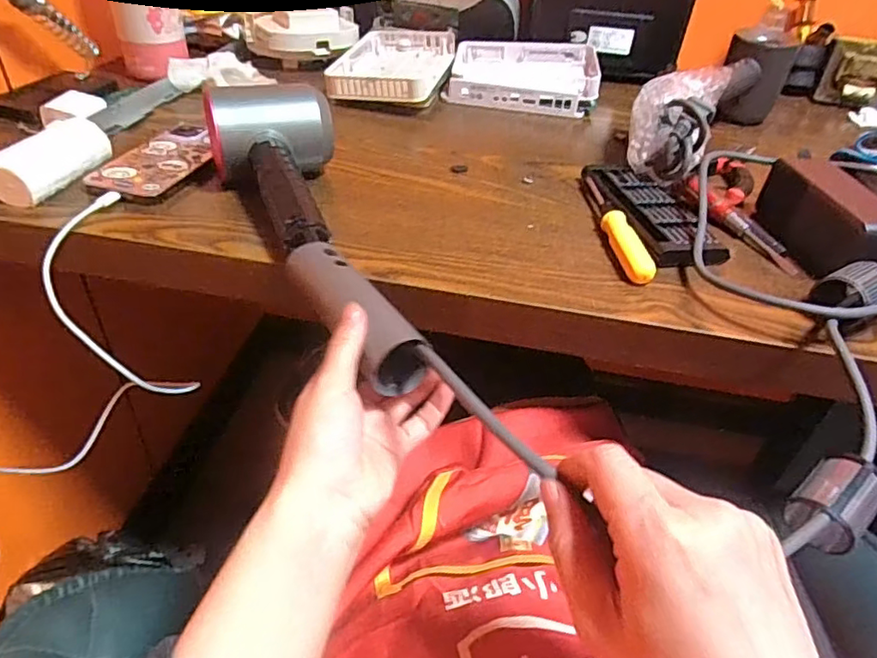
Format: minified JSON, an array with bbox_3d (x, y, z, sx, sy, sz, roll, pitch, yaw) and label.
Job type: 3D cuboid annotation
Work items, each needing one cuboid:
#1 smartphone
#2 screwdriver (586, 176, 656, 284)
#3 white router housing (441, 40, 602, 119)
[{"bbox_3d":[-0.238,-0.147,0.515,0.068,0.012,0.133,13,40,9],"label":"smartphone"},{"bbox_3d":[0.146,-0.090,0.494,0.020,0.019,0.154,0,40,-7],"label":"screwdriver"},{"bbox_3d":[0.108,-0.320,0.741,0.182,0.048,0.132,10,39,5],"label":"white router housing"}]

